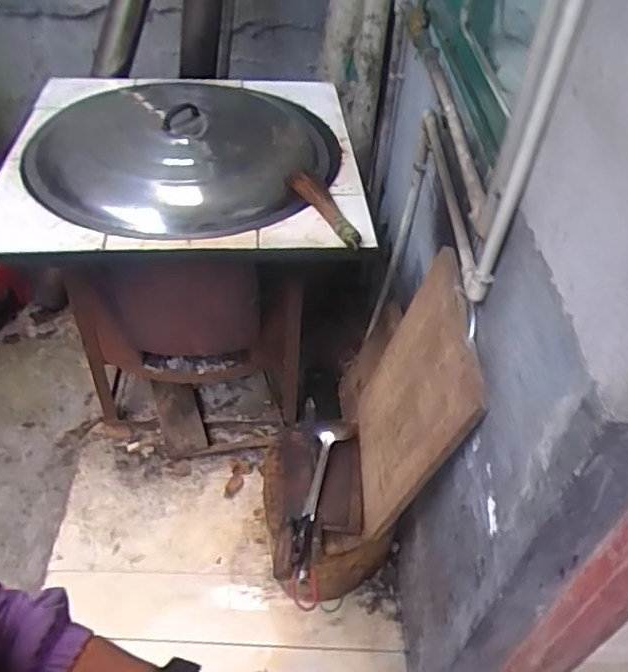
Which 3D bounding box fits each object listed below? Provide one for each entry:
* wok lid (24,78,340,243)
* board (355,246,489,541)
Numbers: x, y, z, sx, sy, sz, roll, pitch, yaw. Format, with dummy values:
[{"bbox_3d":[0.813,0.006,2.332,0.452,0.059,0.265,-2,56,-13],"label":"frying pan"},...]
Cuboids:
[{"bbox_3d":[-0.281,-0.391,1.287,0.615,0.122,0.571,2,45,-2],"label":"wok lid"},{"bbox_3d":[0.166,0.106,1.094,0.027,0.481,0.331,8,48,-15],"label":"board"}]

